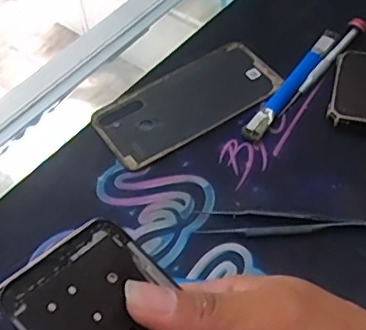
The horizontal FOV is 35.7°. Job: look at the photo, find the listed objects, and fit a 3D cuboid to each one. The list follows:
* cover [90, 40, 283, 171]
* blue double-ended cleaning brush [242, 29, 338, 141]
[{"bbox_3d":[0.003,-0.054,0.469,0.150,0.006,0.076,-31,57,-18],"label":"cover"},{"bbox_3d":[0.089,-0.068,0.464,0.014,0.008,0.133,28,60,23],"label":"blue double-ended cleaning brush"}]

